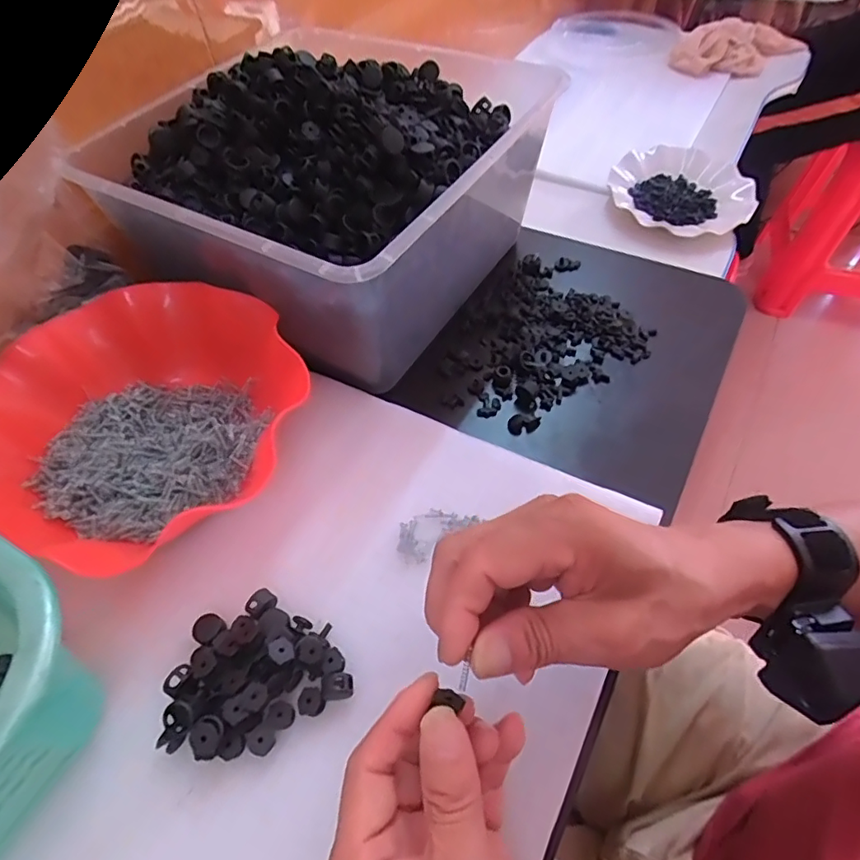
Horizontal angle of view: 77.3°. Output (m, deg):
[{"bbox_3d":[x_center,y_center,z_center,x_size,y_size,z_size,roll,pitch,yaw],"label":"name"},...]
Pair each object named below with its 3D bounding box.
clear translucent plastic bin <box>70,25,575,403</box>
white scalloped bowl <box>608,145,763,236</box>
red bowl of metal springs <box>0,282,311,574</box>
[{"bbox_3d":[-0.081,-0.206,0.464,0.295,0.156,0.290,26,60,21],"label":"clear translucent plastic bin"},{"bbox_3d":[0.336,-0.321,0.724,0.188,0.041,0.175,-5,54,1],"label":"white scalloped bowl"},{"bbox_3d":[-0.204,-0.012,0.379,0.193,0.072,0.211,-2,54,3],"label":"red bowl of metal springs"}]

